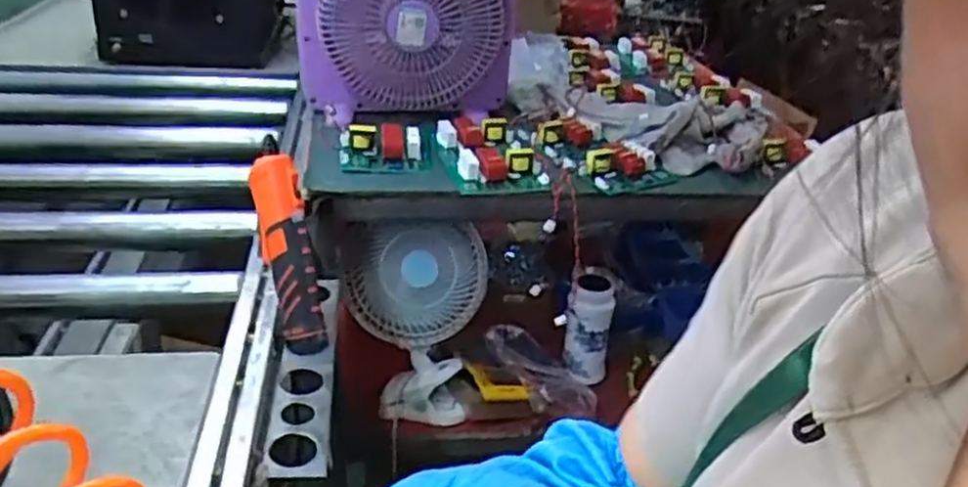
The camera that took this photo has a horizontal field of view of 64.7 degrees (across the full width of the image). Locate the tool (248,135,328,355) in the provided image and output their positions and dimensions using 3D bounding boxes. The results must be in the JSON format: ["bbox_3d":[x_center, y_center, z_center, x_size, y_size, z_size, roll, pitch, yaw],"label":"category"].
[{"bbox_3d":[-0.195,0.006,0.757,0.040,0.206,0.044,-11,-3,-25],"label":"tool"}]

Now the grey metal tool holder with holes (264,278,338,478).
[{"bbox_3d":[-0.167,0.116,0.716,0.049,0.031,0.259,0,28,-8],"label":"grey metal tool holder with holes"}]

